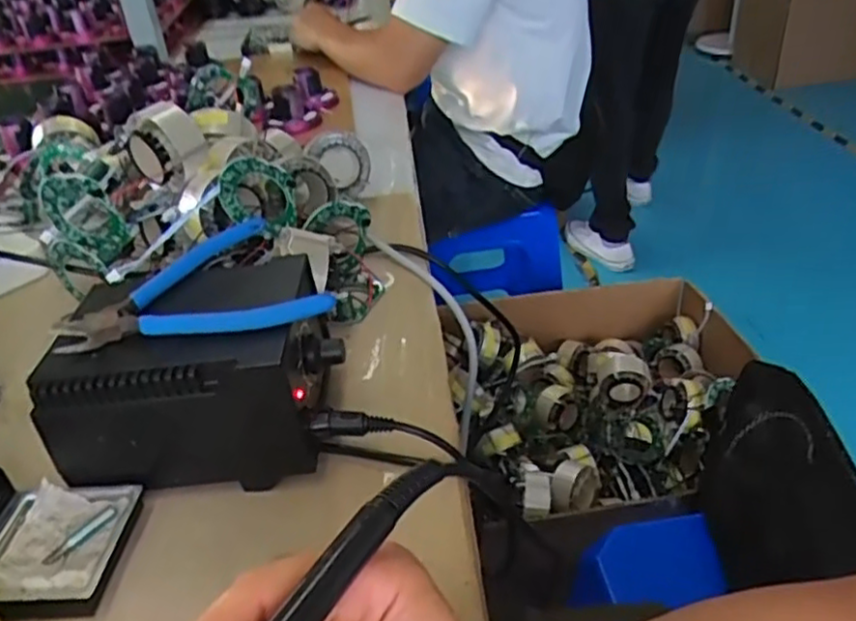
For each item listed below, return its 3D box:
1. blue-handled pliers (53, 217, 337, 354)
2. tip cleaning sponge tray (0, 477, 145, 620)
[{"bbox_3d":[-0.140,-0.009,0.395,0.133,0.009,0.131,-22,38,-21],"label":"blue-handled pliers"},{"bbox_3d":[-0.189,0.123,0.352,0.065,0.021,0.073,-4,34,2],"label":"tip cleaning sponge tray"}]

